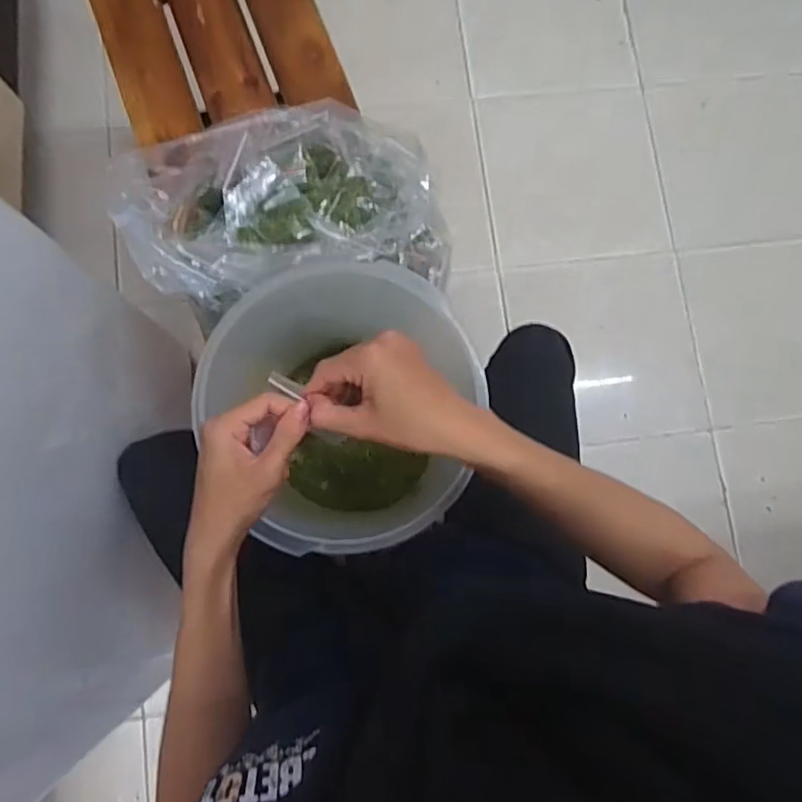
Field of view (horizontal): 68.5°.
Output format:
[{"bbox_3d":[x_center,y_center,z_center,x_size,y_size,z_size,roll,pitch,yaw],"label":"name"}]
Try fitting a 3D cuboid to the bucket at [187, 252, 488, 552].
[{"bbox_3d":[-0.060,0.019,0.638,0.240,0.240,0.267,23,81,0],"label":"bucket"}]

